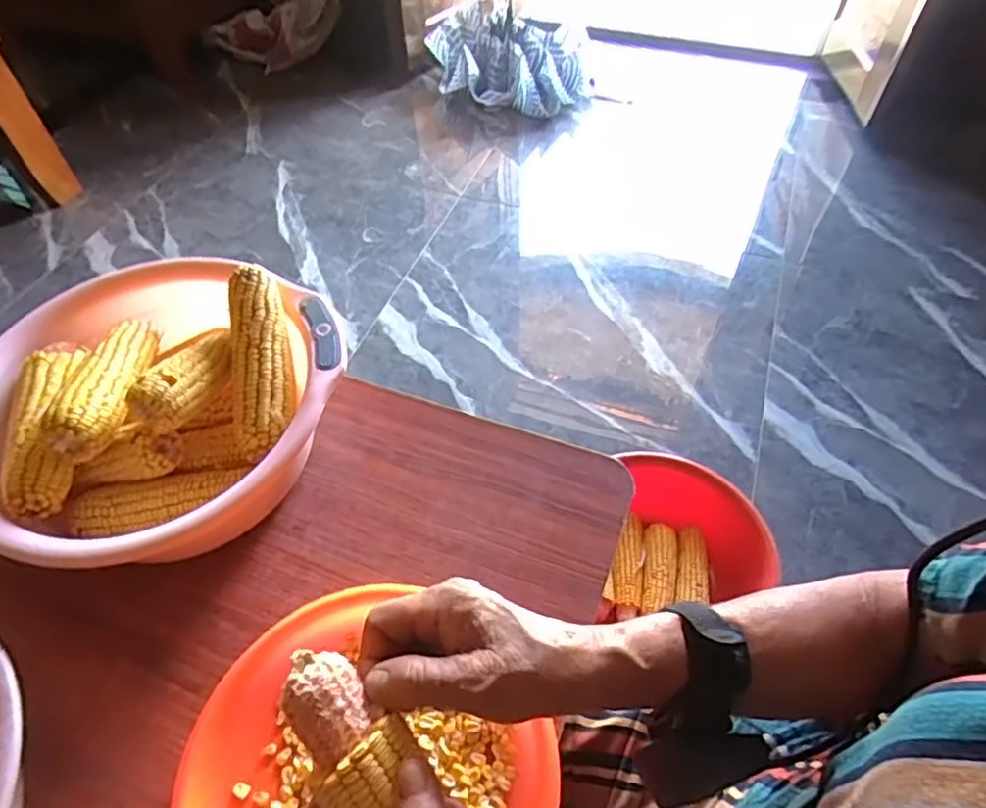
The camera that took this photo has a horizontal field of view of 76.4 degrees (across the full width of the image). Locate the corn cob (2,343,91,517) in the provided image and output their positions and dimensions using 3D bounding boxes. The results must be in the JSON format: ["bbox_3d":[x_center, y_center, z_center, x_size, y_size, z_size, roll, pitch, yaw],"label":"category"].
[{"bbox_3d":[-0.353,0.014,0.496,0.045,0.041,0.159,-13,53,-8],"label":"corn cob"}]

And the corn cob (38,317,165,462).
[{"bbox_3d":[-0.310,-0.025,0.505,0.047,0.038,0.141,-4,47,-5],"label":"corn cob"}]

